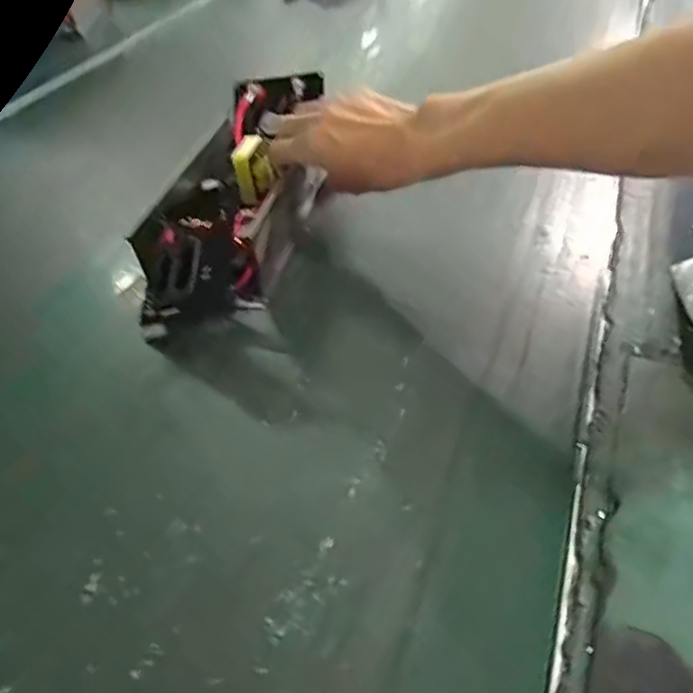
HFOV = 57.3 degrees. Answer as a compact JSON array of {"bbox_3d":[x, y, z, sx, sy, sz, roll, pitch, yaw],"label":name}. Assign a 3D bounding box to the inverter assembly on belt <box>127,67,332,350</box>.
[{"bbox_3d":[-0.089,-0.134,0.536,0.106,0.058,0.301,2,50,10],"label":"inverter assembly on belt"}]

